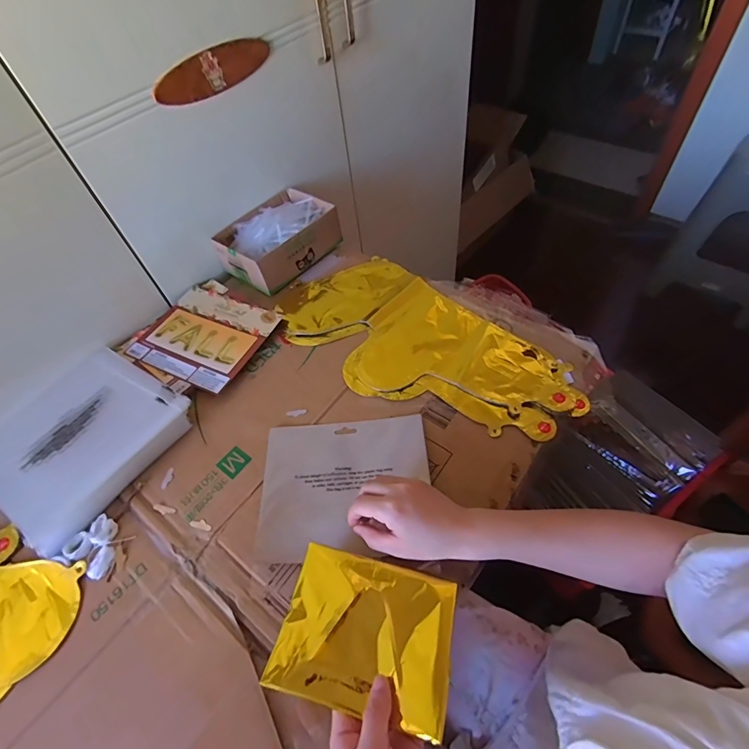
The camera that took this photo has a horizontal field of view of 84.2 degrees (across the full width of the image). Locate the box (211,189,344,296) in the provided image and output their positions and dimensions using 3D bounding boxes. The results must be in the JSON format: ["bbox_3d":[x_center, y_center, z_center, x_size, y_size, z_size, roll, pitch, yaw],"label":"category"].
[{"bbox_3d":[-0.167,-0.240,0.714,0.141,0.060,0.193,35,65,25],"label":"box"}]

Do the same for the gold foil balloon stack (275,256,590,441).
[{"bbox_3d":[0.055,-0.048,0.585,0.430,0.014,0.208,38,66,26],"label":"gold foil balloon stack"}]

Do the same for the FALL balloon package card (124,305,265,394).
[{"bbox_3d":[-0.270,-0.045,0.615,0.184,0.008,0.109,21,60,18],"label":"FALL balloon package card"}]

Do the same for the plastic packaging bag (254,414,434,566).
[{"bbox_3d":[-0.032,0.122,0.477,0.186,0.013,0.160,-5,55,1],"label":"plastic packaging bag"}]

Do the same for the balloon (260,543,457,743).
[{"bbox_3d":[-0.006,0.219,0.359,0.142,0.021,0.113,9,57,11],"label":"balloon"}]

